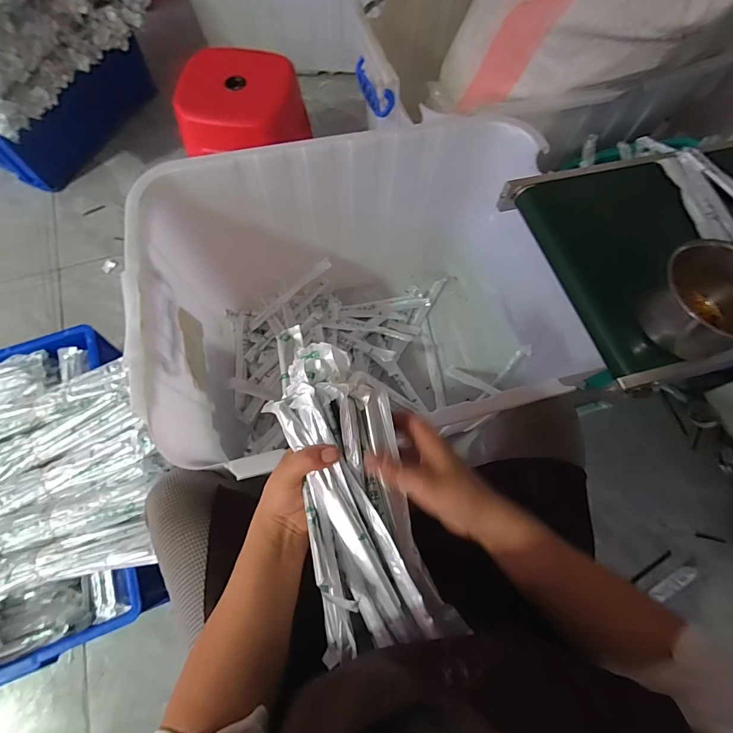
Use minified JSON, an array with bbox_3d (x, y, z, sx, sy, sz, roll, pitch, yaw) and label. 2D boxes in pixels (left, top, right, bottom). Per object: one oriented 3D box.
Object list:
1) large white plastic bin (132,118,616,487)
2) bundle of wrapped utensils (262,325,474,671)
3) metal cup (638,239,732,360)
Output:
[{"bbox_3d":[-0.011,-0.111,0.783,0.691,0.446,0.464,-11,70,-6],"label":"large white plastic bin"},{"bbox_3d":[-0.013,0.096,0.326,0.102,0.043,0.279,-16,81,-8],"label":"bundle of wrapped utensils"},{"bbox_3d":[0.407,-0.076,0.460,0.121,0.088,0.113,1,69,-2],"label":"metal cup"}]

